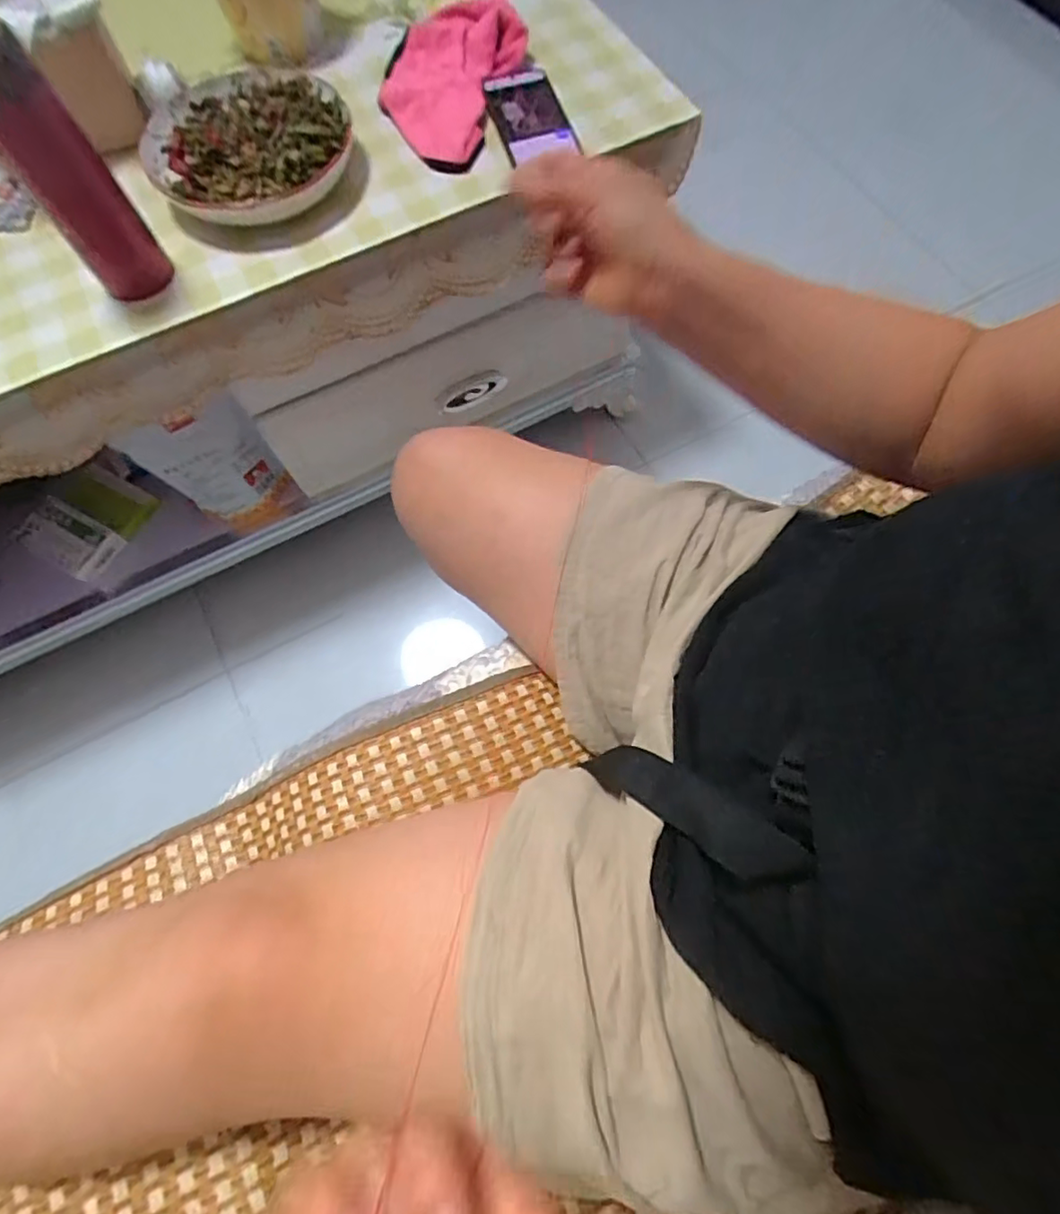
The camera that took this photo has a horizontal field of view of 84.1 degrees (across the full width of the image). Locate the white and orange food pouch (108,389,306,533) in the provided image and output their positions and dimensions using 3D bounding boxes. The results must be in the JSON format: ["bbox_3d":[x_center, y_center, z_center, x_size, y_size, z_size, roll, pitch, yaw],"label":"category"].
[{"bbox_3d":[-0.426,-0.183,0.815,0.154,0.228,0.027,-23,72,-7],"label":"white and orange food pouch"}]

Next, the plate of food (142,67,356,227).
[{"bbox_3d":[-0.300,-0.485,0.618,0.197,0.053,0.192,0,71,1],"label":"plate of food"}]

